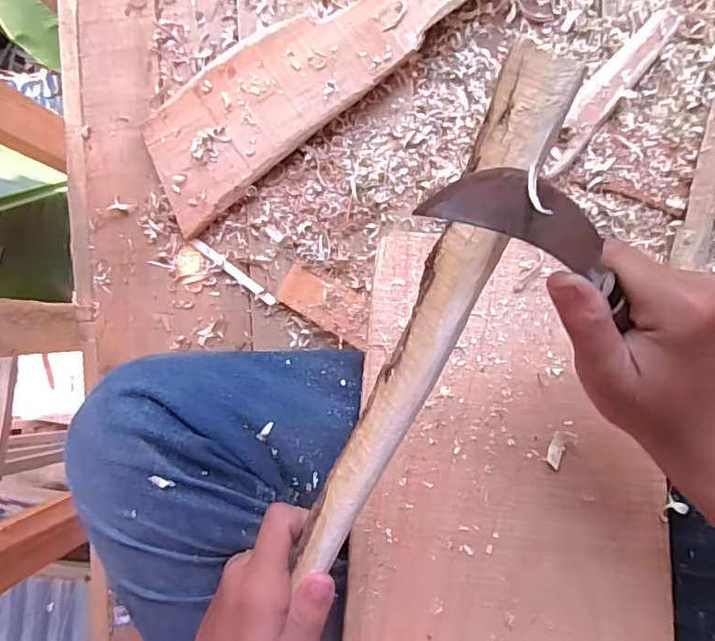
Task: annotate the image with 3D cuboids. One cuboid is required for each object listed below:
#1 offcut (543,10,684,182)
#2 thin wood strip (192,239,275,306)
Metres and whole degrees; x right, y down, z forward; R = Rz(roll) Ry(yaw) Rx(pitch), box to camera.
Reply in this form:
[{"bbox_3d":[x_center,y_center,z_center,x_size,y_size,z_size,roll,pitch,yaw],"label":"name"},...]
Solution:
[{"bbox_3d":[0.233,-0.216,0.505,0.035,0.016,0.176,38,94,5],"label":"offcut"},{"bbox_3d":[-0.128,-0.050,0.557,0.106,0.007,0.009,37,94,6],"label":"thin wood strip"}]

